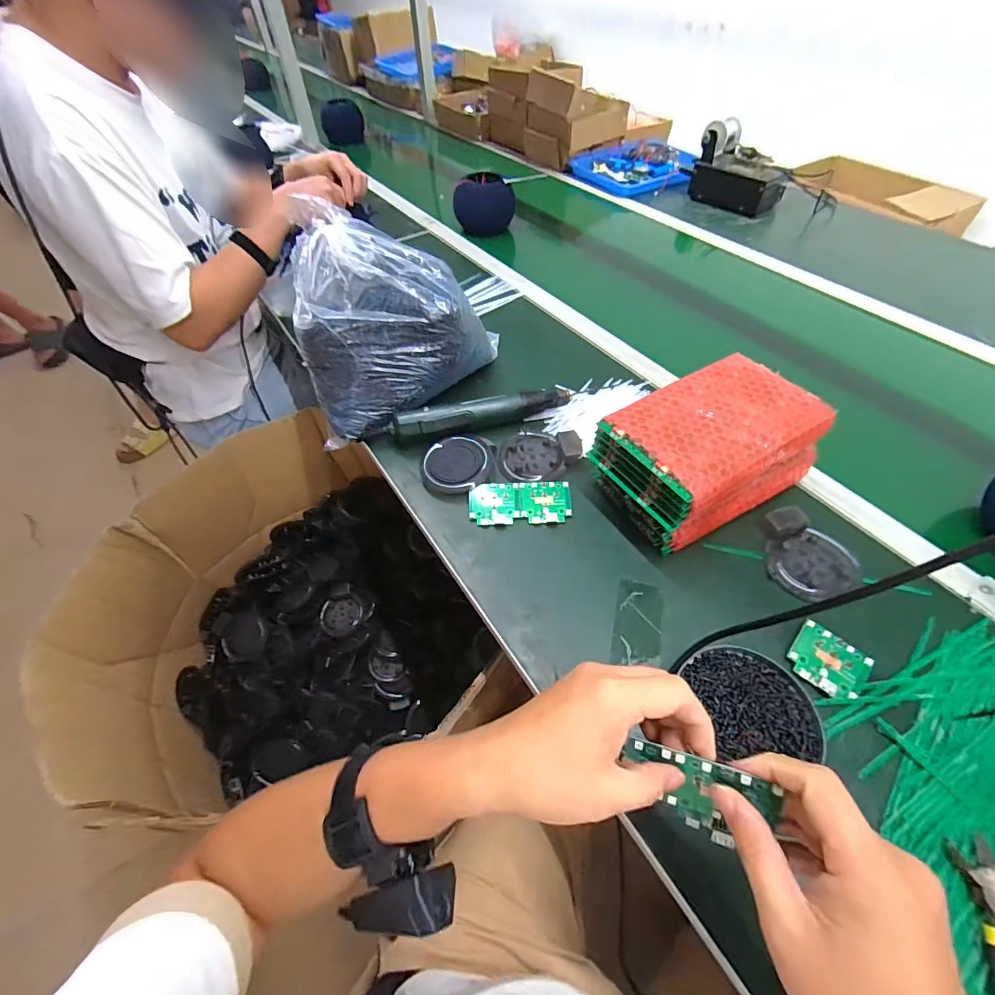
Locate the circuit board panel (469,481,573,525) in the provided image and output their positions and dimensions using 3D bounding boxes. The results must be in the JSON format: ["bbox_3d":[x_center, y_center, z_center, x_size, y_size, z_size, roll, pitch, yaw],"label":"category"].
[{"bbox_3d":[0.027,0.006,0.518,0.116,0.004,0.054,-3,61,2],"label":"circuit board panel"}]

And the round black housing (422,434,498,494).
[{"bbox_3d":[-0.047,-0.045,0.551,0.090,0.020,0.080,-4,53,-2],"label":"round black housing"}]

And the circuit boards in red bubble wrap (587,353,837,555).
[{"bbox_3d":[0.227,-0.047,0.485,0.210,0.110,0.136,-27,56,-18],"label":"circuit boards in red bubble wrap"}]

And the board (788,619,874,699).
[{"bbox_3d":[0.296,0.148,0.396,0.059,0.011,0.052,33,60,24],"label":"board"}]

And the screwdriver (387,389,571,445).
[{"bbox_3d":[-0.017,-0.109,0.584,0.239,0.034,0.039,-14,53,-9],"label":"screwdriver"}]

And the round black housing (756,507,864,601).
[{"bbox_3d":[0.318,0.059,0.466,0.083,0.024,0.097,-18,54,-12],"label":"round black housing"}]

